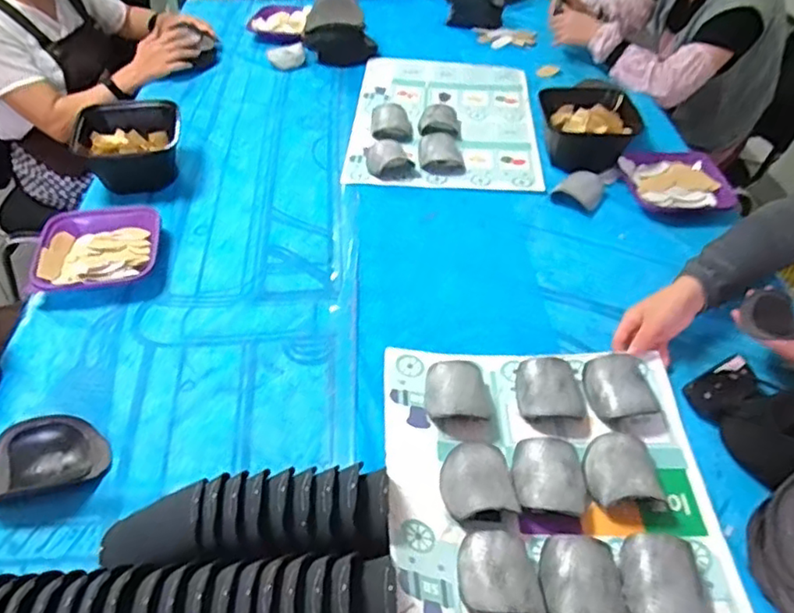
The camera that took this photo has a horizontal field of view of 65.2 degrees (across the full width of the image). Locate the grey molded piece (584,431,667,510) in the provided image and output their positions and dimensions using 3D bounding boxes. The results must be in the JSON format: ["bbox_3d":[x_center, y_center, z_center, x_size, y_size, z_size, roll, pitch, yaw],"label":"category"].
[{"bbox_3d":[0.263,0.194,0.733,0.100,0.046,0.098,-7,47,-7],"label":"grey molded piece"}]

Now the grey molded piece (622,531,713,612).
[{"bbox_3d":[0.284,0.290,0.649,0.087,0.038,0.093,4,46,3],"label":"grey molded piece"}]

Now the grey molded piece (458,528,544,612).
[{"bbox_3d":[0.105,0.270,0.629,0.080,0.040,0.085,2,46,-1],"label":"grey molded piece"}]

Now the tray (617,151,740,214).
[{"bbox_3d":[0.522,-0.237,1.164,0.184,0.035,0.173,1,46,0],"label":"tray"}]

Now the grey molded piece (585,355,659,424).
[{"bbox_3d":[0.301,0.105,0.822,0.091,0.049,0.076,-1,46,-2],"label":"grey molded piece"}]

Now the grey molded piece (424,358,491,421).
[{"bbox_3d":[0.079,0.114,0.811,0.080,0.044,0.090,0,46,-1],"label":"grey molded piece"}]

